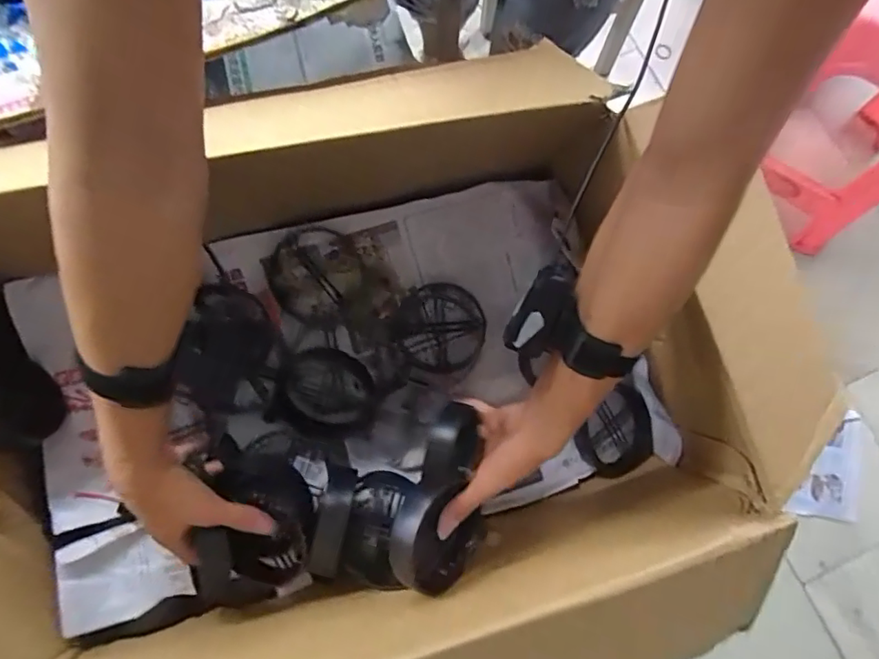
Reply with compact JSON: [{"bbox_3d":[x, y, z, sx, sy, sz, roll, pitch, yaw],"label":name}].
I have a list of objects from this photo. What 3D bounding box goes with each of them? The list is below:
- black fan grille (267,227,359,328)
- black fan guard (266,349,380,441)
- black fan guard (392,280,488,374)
[{"bbox_3d":[-0.134,-0.058,0.582,0.099,0.009,0.094,-2,103,-9],"label":"black fan grille"},{"bbox_3d":[-0.122,0.070,0.574,0.106,0.030,0.093,16,79,3],"label":"black fan guard"},{"bbox_3d":[-0.002,-0.002,0.586,0.099,0.028,0.095,18,93,13],"label":"black fan guard"}]

